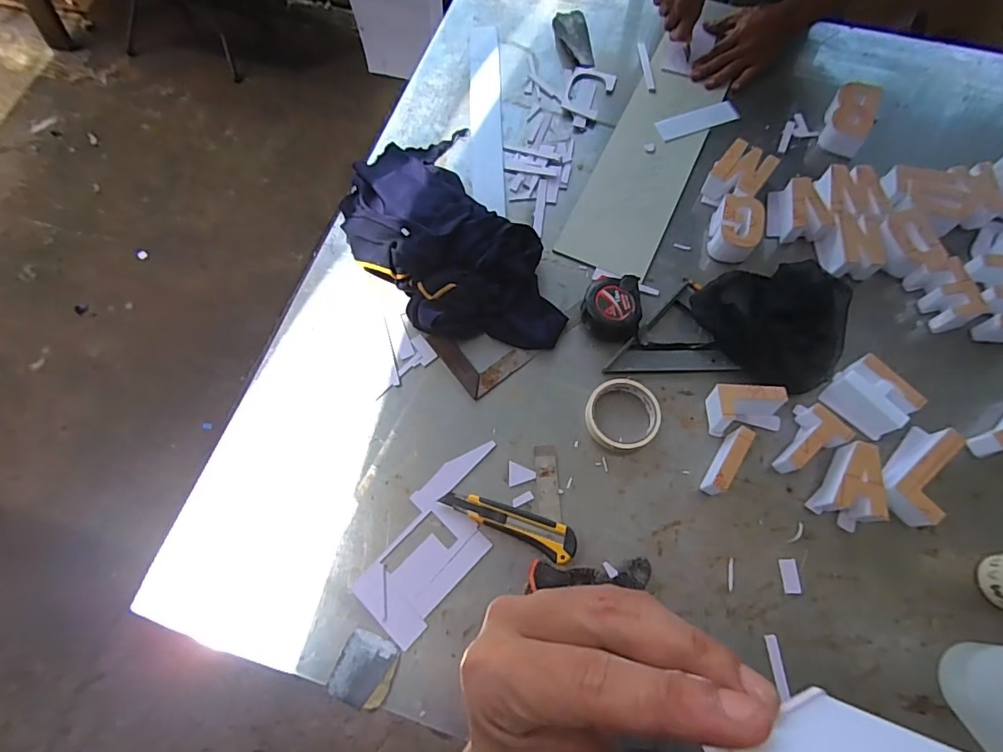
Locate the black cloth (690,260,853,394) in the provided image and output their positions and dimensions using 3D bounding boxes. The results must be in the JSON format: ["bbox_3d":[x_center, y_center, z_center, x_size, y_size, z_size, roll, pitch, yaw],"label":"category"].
[{"bbox_3d":[0.381,-0.081,0.679,0.204,0.029,0.182,-32,71,-11],"label":"black cloth"}]

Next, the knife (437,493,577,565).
[{"bbox_3d":[0.009,0.171,0.598,0.162,0.019,0.037,22,70,9],"label":"knife"}]

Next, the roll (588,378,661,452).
[{"bbox_3d":[0.152,0.048,0.638,0.091,0.022,0.090,0,68,1],"label":"roll"}]

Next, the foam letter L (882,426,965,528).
[{"bbox_3d":[0.493,0.118,0.595,0.126,0.051,0.060,-39,73,-13],"label":"foam letter L"}]

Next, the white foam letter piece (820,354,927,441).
[{"bbox_3d":[0.460,0.025,0.630,0.063,0.043,0.084,-40,73,-14],"label":"white foam letter piece"}]

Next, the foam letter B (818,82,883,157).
[{"bbox_3d":[0.540,-0.401,0.789,0.064,0.052,0.108,25,71,10],"label":"foam letter B"}]

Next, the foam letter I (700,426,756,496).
[{"bbox_3d":[0.268,0.102,0.605,0.017,0.048,0.082,32,72,12],"label":"foam letter I"}]

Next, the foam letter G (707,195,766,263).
[{"bbox_3d":[0.333,-0.208,0.722,0.062,0.047,0.089,13,69,6],"label":"foam letter G"}]

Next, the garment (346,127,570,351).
[{"bbox_3d":[-0.083,-0.197,0.713,0.221,0.070,0.416,-33,72,-11],"label":"garment"}]

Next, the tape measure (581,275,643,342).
[{"bbox_3d":[0.149,-0.091,0.688,0.076,0.037,0.091,2,69,2],"label":"tape measure"}]

